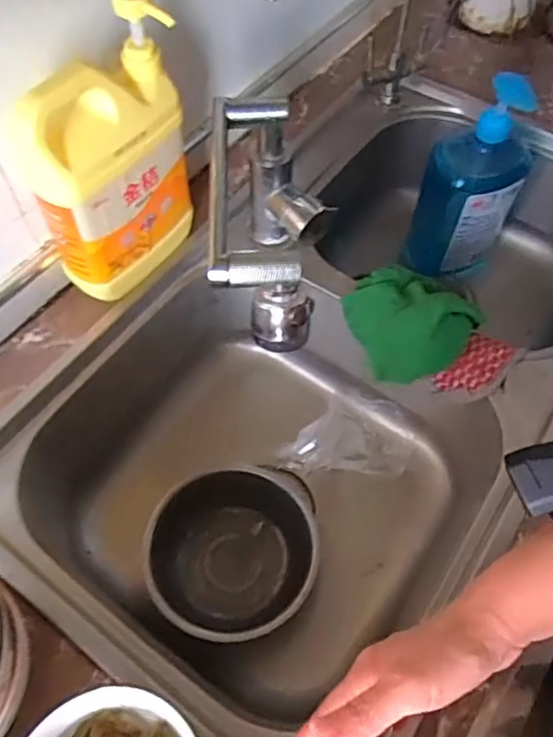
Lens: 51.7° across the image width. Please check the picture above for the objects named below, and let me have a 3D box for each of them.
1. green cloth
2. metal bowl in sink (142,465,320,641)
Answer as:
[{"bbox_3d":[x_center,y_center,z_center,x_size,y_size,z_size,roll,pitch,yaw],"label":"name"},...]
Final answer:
[{"bbox_3d":[0.143,-0.052,0.578,0.113,0.062,0.110,-28,63,-16],"label":"green cloth"},{"bbox_3d":[-0.050,0.196,0.611,0.157,0.082,0.172,0,59,0],"label":"metal bowl in sink"}]

